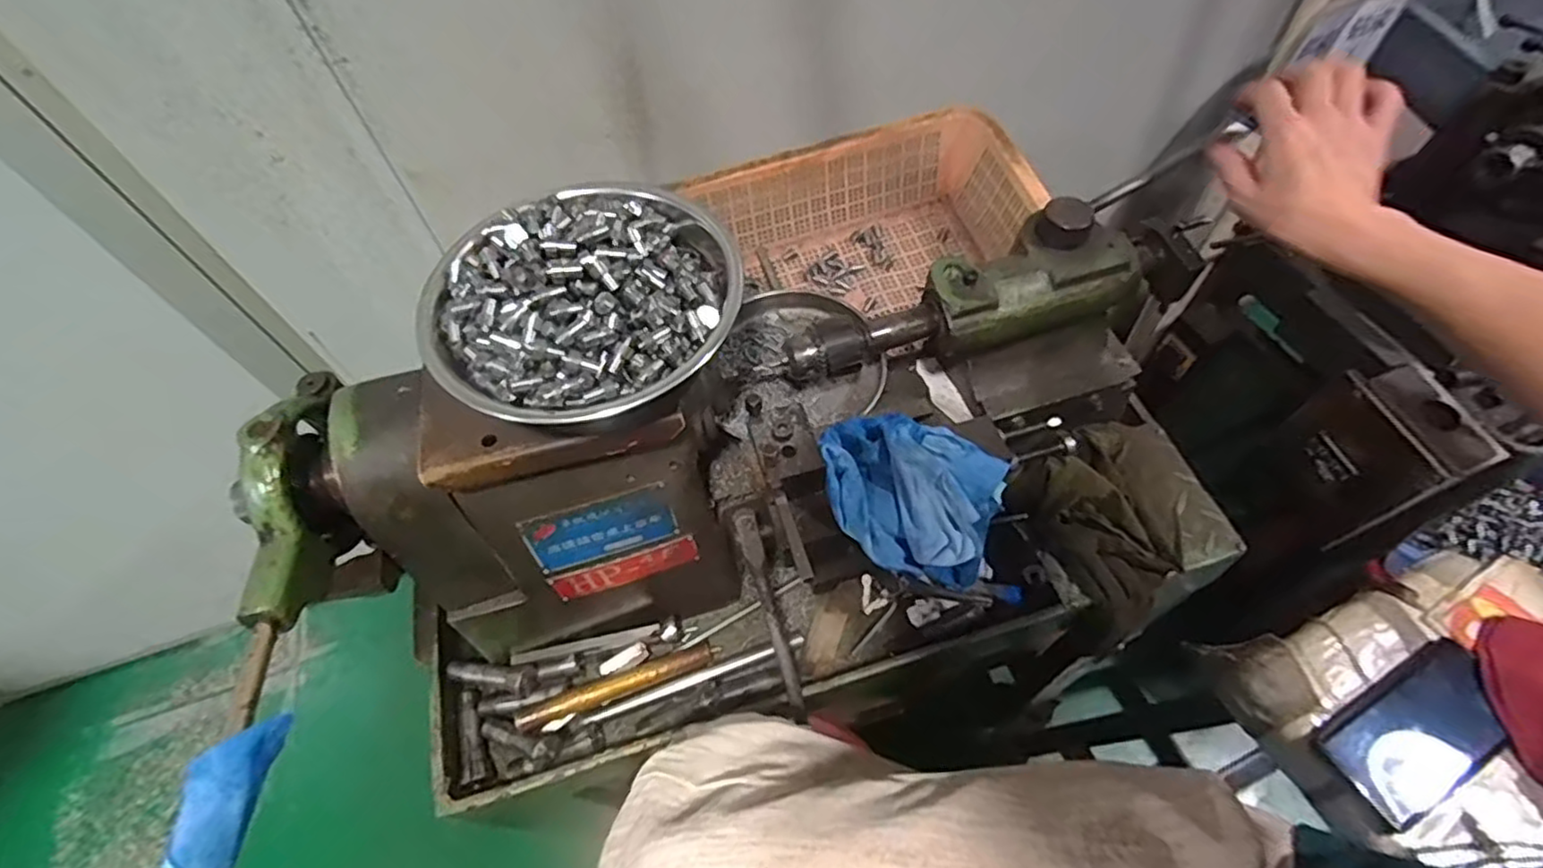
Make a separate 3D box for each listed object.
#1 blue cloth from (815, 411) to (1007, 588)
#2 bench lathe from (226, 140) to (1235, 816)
[{"bbox_3d":[0.084,0.035,0.436,0.117,0.041,0.095,19,61,15],"label":"blue cloth"},{"bbox_3d":[0.006,0.039,0.528,0.624,0.283,0.261,-18,58,-8],"label":"bench lathe"}]

